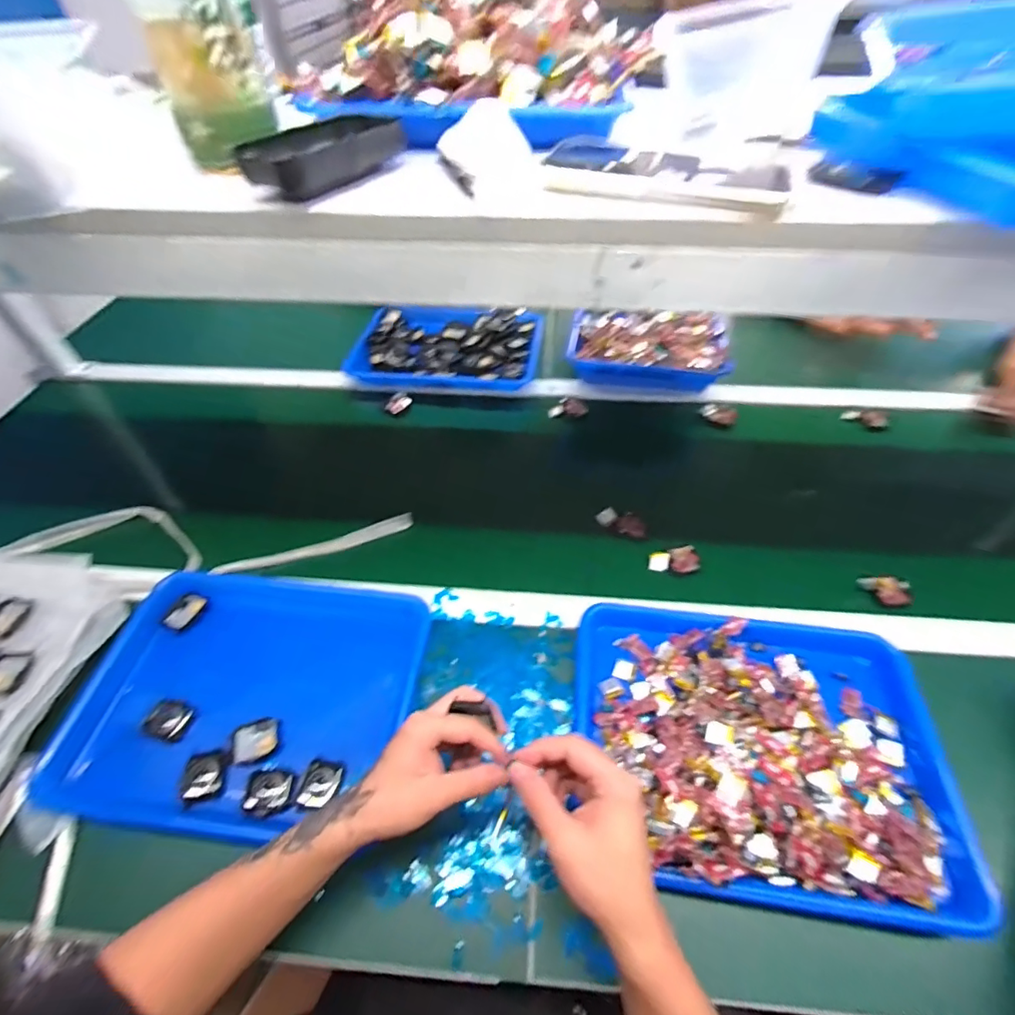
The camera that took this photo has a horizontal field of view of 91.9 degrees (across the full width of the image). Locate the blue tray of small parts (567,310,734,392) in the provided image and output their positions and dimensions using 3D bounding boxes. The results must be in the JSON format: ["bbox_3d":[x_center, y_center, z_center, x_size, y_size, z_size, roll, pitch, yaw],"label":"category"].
[{"bbox_3d":[0.231,-0.278,0.816,0.241,0.059,0.211,11,52,11],"label":"blue tray of small parts"}]

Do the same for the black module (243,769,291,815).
[{"bbox_3d":[-0.223,0.263,0.455,0.041,0.010,0.034,0,51,2],"label":"black module"}]

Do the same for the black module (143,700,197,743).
[{"bbox_3d":[-0.343,0.216,0.501,0.036,0.020,0.034,10,52,10],"label":"black module"}]

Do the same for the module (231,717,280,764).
[{"bbox_3d":[-0.248,0.230,0.484,0.040,0.009,0.037,-18,52,-12],"label":"module"}]

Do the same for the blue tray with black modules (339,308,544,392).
[{"bbox_3d":[-0.108,-0.293,0.904,0.328,0.042,0.240,2,51,3],"label":"blue tray with black modules"}]

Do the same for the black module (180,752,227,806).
[{"bbox_3d":[-0.290,0.257,0.468,0.043,0.014,0.040,-11,51,-7],"label":"black module"}]

